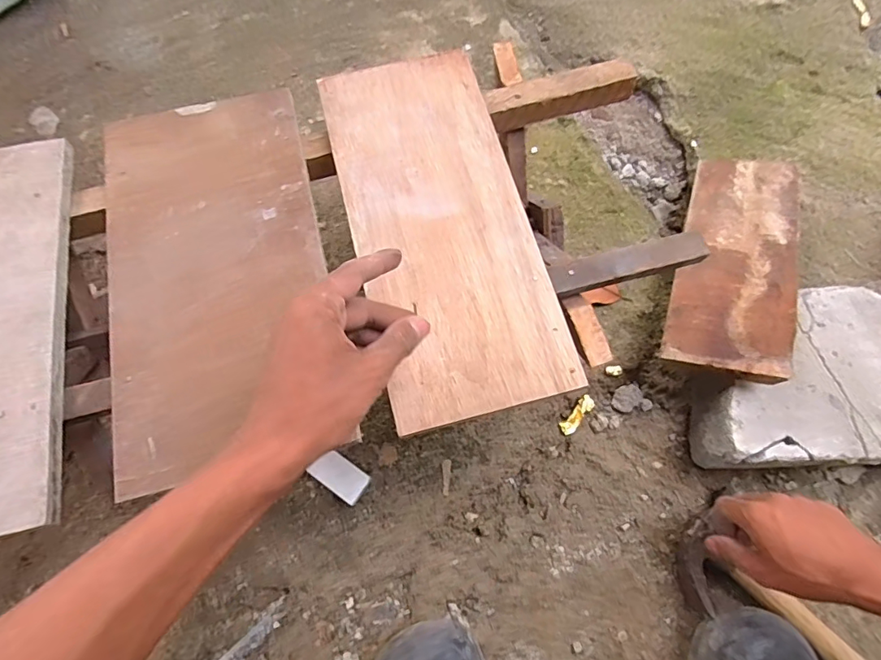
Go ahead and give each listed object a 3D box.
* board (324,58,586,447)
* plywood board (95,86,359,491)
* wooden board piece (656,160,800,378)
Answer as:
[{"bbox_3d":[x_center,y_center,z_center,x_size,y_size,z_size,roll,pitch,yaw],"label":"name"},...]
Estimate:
[{"bbox_3d":[-0.002,-0.096,0.423,0.146,0.007,0.339,-14,72,-6],"label":"board"},{"bbox_3d":[-0.188,-0.059,0.413,0.174,0.010,0.339,-14,72,-6],"label":"plywood board"},{"bbox_3d":[0.354,-0.093,0.585,0.120,0.013,0.346,12,57,23],"label":"wooden board piece"}]

